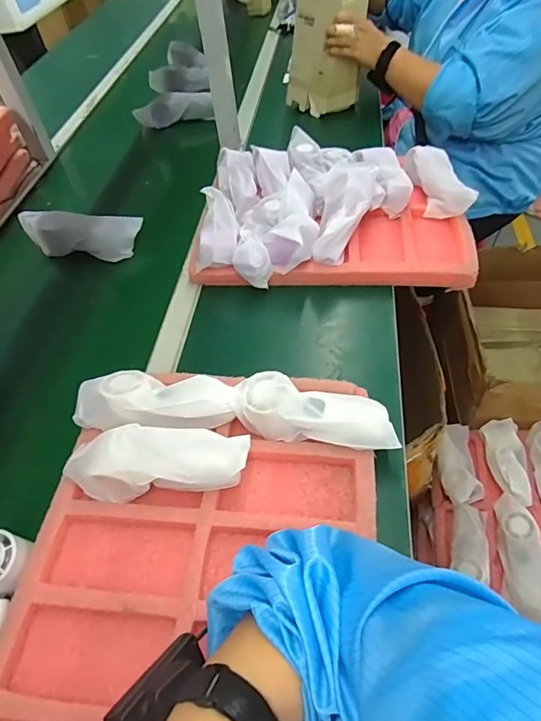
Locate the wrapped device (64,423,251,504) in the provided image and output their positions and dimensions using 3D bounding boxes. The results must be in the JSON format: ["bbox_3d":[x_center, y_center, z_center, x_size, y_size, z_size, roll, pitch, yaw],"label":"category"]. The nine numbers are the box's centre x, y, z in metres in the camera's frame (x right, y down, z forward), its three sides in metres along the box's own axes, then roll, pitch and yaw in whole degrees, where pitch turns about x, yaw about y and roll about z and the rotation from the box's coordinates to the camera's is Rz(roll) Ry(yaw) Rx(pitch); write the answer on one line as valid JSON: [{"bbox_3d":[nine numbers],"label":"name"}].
[{"bbox_3d":[-0.118,0.108,0.474,0.192,0.062,0.061,-2,51,5],"label":"wrapped device"}]

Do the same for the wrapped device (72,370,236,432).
[{"bbox_3d":[-0.131,0.046,0.510,0.178,0.040,0.063,5,52,10],"label":"wrapped device"}]

